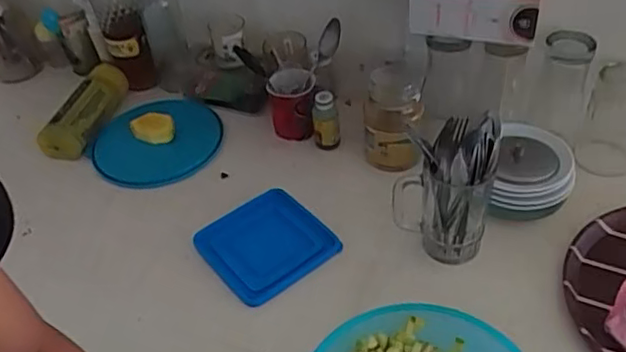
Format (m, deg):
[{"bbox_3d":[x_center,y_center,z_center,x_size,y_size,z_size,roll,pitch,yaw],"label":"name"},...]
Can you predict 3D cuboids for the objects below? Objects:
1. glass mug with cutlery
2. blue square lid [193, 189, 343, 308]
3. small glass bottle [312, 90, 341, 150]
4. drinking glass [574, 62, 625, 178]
[{"bbox_3d":[0.146,0.013,0.691,0.103,0.166,0.073,7,44,15],"label":"glass mug with cutlery"},{"bbox_3d":[-0.057,0.080,0.750,0.133,0.016,0.137,-34,48,-21],"label":"blue square lid"},{"bbox_3d":[0.018,-0.069,0.857,0.035,0.093,0.033,-7,43,0],"label":"small glass bottle"},{"bbox_3d":[0.400,-0.075,0.795,0.087,0.154,0.076,18,48,25],"label":"drinking glass"}]

